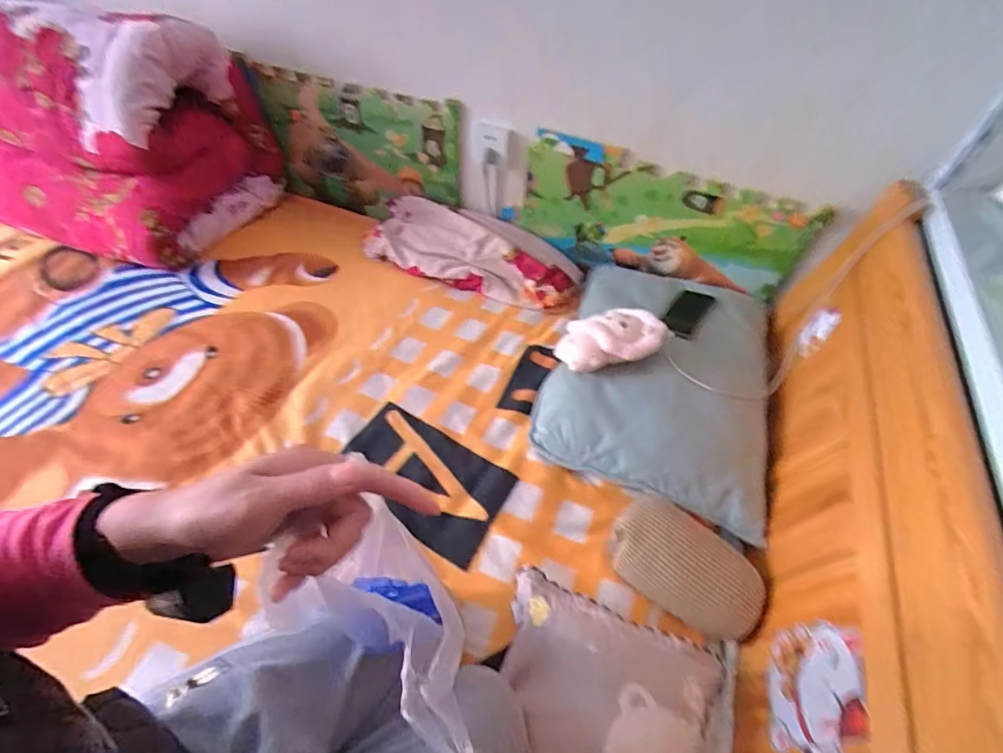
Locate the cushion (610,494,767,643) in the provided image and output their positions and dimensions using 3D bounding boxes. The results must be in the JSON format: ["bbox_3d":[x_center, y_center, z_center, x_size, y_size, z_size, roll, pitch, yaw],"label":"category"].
[{"bbox_3d":[0.282,0.288,0.704,0.224,0.092,0.135,34,57,23],"label":"cushion"}]

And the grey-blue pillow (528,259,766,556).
[{"bbox_3d":[0.327,-0.025,0.926,0.403,0.136,0.563,18,52,12],"label":"grey-blue pillow"}]

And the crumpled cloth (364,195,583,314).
[{"bbox_3d":[-0.086,-0.328,1.170,0.580,0.073,0.229,22,53,15],"label":"crumpled cloth"}]

